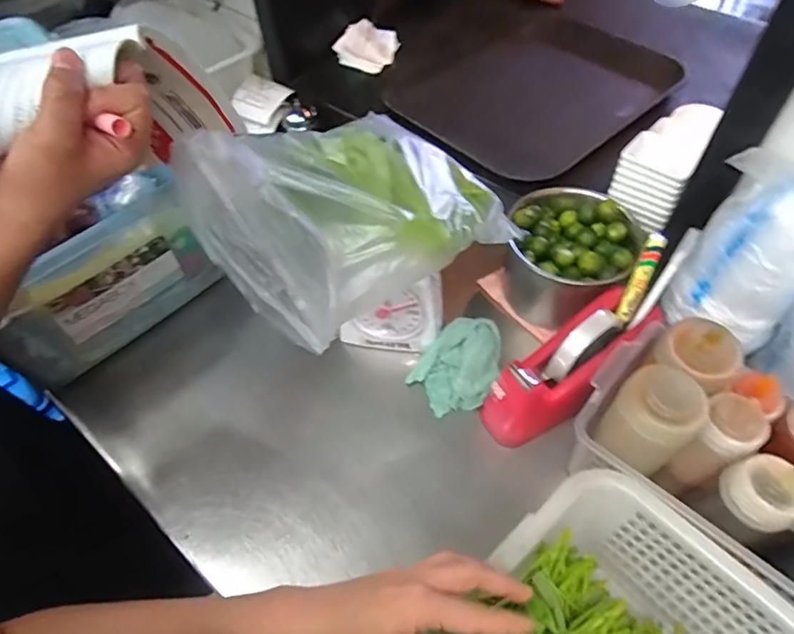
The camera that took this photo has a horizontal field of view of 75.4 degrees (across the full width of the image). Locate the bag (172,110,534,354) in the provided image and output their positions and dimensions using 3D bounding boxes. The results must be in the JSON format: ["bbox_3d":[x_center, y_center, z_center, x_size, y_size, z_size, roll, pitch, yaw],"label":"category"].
[{"bbox_3d":[-0.040,-0.112,0.453,0.246,0.138,0.160,-31,59,-18],"label":"bag"}]

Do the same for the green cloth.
[{"bbox_3d":[0.074,0.056,0.605,0.085,0.042,0.113,32,62,23],"label":"green cloth"}]

